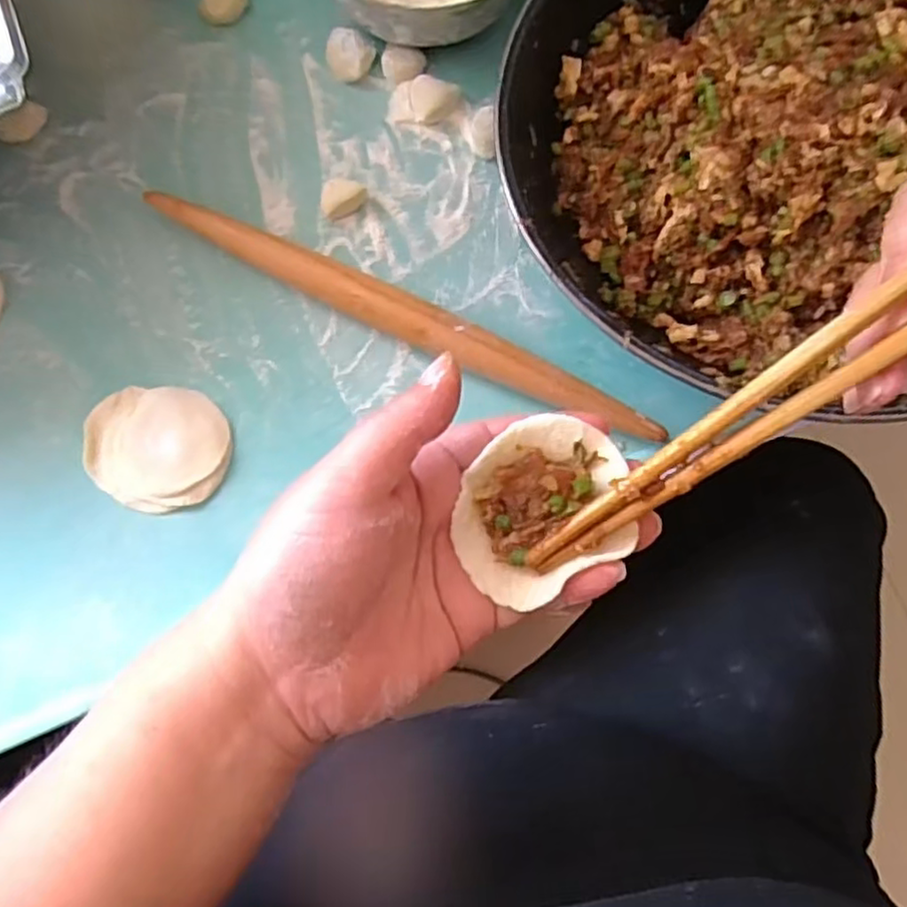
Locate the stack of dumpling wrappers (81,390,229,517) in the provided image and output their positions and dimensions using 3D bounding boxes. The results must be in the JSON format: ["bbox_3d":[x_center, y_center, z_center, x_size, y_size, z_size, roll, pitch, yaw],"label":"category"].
[{"bbox_3d":[-0.164,-0.003,0.384,0.077,0.009,0.067,1,77,0],"label":"stack of dumpling wrappers"}]

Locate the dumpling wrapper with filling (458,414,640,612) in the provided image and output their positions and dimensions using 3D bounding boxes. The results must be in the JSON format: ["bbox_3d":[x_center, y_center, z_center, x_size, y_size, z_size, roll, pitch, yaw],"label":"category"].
[{"bbox_3d":[0.030,0.018,0.227,0.059,0.016,0.050,-30,79,-7],"label":"dumpling wrapper with filling"}]

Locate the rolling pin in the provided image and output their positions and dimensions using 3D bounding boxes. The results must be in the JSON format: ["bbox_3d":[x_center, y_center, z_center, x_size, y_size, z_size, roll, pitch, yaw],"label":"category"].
[{"bbox_3d":[-0.035,-0.077,0.396,0.321,0.023,0.022,25,78,6],"label":"rolling pin"}]

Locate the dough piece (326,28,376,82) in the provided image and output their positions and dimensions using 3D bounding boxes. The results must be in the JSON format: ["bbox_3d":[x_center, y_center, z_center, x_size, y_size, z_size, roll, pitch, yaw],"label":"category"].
[{"bbox_3d":[-0.067,-0.255,0.447,0.031,0.016,0.028,36,79,8],"label":"dough piece"}]

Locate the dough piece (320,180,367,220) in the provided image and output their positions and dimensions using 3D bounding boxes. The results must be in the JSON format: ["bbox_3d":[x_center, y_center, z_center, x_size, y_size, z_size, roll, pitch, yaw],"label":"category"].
[{"bbox_3d":[-0.066,-0.155,0.419,0.028,0.012,0.017,-20,78,-5],"label":"dough piece"}]

